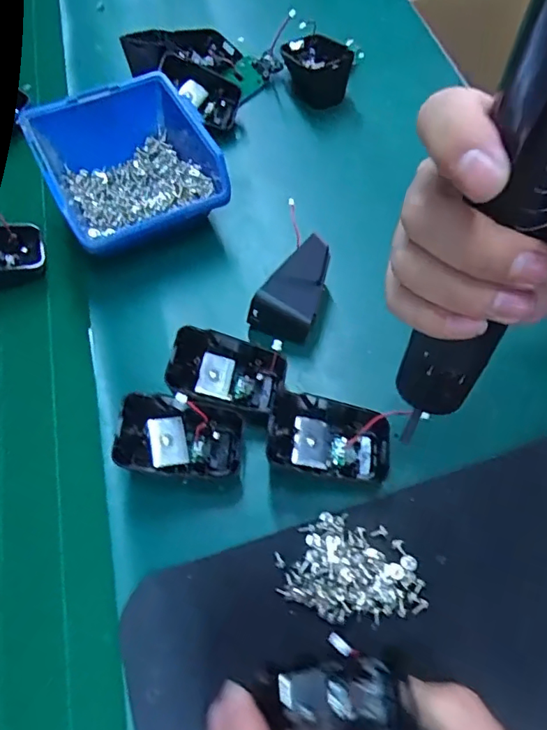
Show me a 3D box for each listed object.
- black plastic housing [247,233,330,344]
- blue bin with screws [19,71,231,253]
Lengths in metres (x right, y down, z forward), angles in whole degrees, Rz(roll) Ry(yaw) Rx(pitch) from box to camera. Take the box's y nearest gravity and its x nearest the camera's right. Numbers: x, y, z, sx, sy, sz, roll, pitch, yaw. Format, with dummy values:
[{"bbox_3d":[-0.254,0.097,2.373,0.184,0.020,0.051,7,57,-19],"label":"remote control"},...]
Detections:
[{"bbox_3d":[0.013,-0.052,0.343,0.044,0.044,0.065,15,64,11],"label":"black plastic housing"},{"bbox_3d":[-0.108,-0.147,0.386,0.115,0.062,0.146,-27,64,-11],"label":"blue bin with screws"}]

